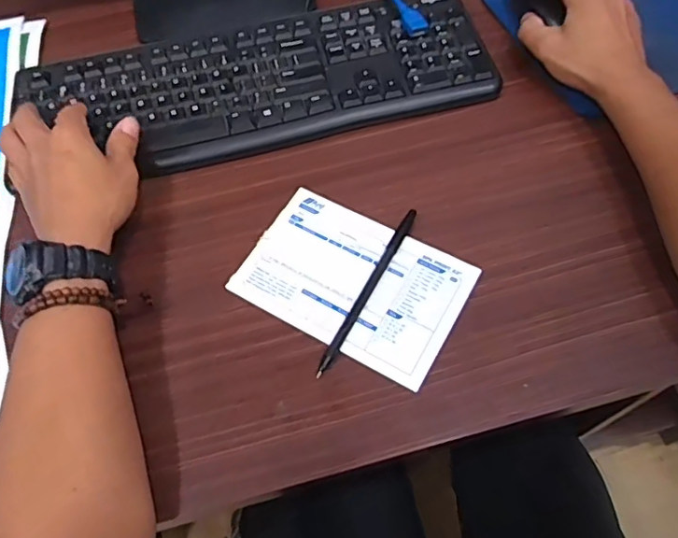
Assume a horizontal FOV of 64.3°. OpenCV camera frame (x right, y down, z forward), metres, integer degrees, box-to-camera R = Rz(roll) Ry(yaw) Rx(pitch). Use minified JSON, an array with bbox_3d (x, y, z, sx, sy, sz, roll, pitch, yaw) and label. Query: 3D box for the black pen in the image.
[{"bbox_3d":[0.022,0.014,0.400,0.008,0.007,0.147,25,66,16],"label":"black pen"}]

